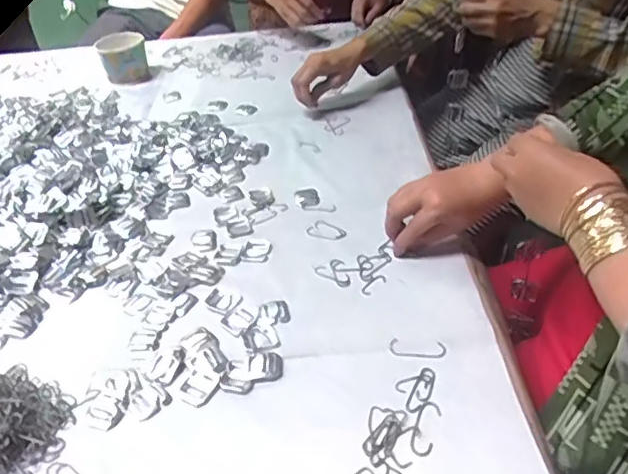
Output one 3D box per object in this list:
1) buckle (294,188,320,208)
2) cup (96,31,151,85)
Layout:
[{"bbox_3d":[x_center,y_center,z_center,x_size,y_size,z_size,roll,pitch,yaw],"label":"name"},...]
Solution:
[{"bbox_3d":[-0.009,-0.052,0.756,0.032,0.004,0.043,-8,38,-2],"label":"buckle"},{"bbox_3d":[-0.360,-0.337,1.108,0.087,0.076,0.090,-18,39,-14],"label":"cup"}]

